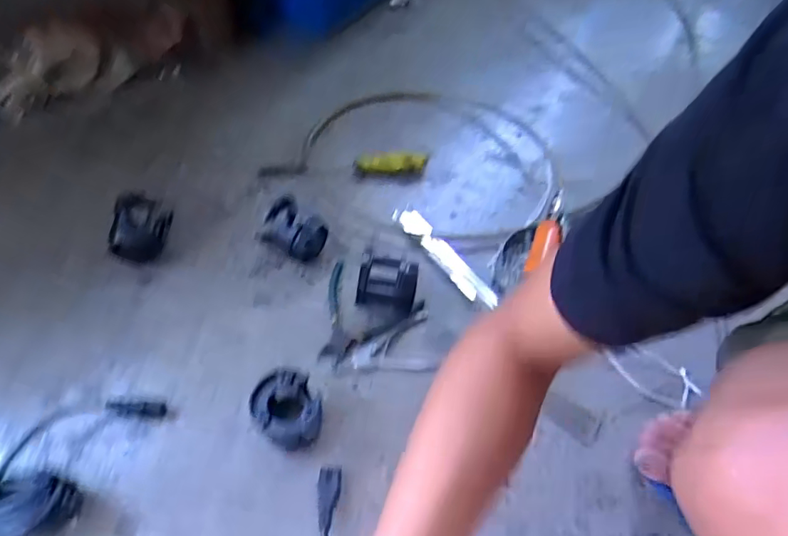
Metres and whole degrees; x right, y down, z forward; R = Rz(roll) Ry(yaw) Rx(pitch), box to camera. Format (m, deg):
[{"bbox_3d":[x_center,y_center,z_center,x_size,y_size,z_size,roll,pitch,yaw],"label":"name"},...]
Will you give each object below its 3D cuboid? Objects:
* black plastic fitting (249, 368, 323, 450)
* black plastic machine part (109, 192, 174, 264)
[{"bbox_3d":[-0.112,0.158,0.580,0.063,0.078,0.068,2,56,-3],"label":"black plastic fitting"},{"bbox_3d":[-0.349,-0.055,0.735,0.076,0.051,0.092,-1,55,-1],"label":"black plastic machine part"}]

